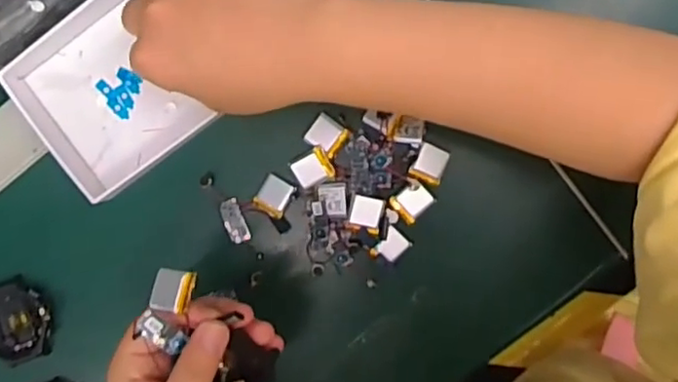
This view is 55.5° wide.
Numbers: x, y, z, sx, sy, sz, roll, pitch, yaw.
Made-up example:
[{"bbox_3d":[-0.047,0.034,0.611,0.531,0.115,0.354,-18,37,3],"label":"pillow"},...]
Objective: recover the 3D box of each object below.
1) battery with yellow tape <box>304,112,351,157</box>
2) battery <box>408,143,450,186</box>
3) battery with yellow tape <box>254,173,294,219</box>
[{"bbox_3d":[-0.007,-0.035,0.406,0.022,0.005,0.021,34,95,1],"label":"battery with yellow tape"},{"bbox_3d":[0.057,-0.017,0.401,0.020,0.004,0.022,23,94,2],"label":"battery"},{"bbox_3d":[-0.041,0.003,0.407,0.020,0.004,0.023,29,95,2],"label":"battery with yellow tape"}]

